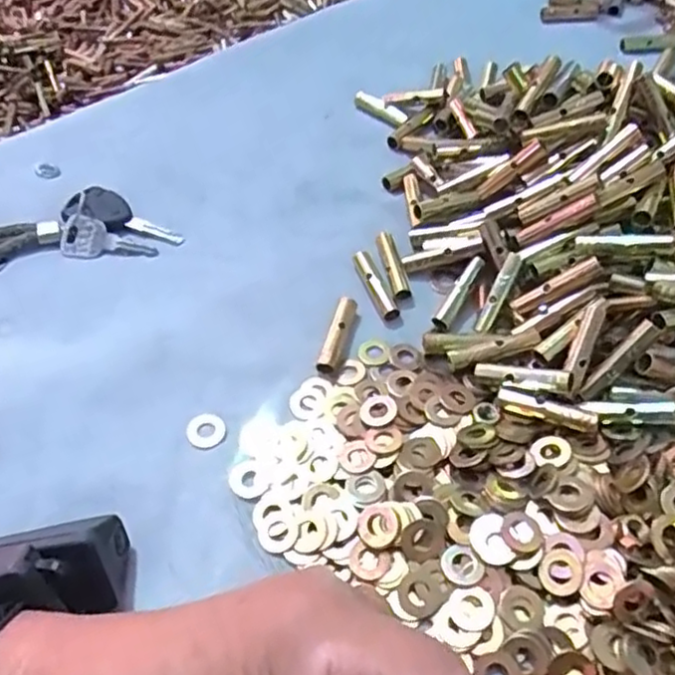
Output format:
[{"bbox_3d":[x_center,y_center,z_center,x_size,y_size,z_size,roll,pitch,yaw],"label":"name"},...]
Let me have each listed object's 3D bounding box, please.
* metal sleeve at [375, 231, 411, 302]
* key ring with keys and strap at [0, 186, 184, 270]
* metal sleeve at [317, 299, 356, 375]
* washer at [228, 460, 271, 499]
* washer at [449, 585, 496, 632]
[{"bbox_3d":[0.029,-0.039,0.358,0.010,0.007,0.043,-12,52,-7],"label":"metal sleeve"},{"bbox_3d":[-0.165,-0.061,0.377,0.136,0.013,0.054,-14,52,-8],"label":"key ring with keys and strap"},{"bbox_3d":[0.000,-0.002,0.330,0.009,0.009,0.046,12,53,12],"label":"metal sleeve"},{"bbox_3d":[-0.038,0.061,0.288,0.017,0.004,0.018,-1,51,1],"label":"washer"},{"bbox_3d":[0.051,0.101,0.250,0.017,0.004,0.015,-31,57,-21],"label":"washer"}]

